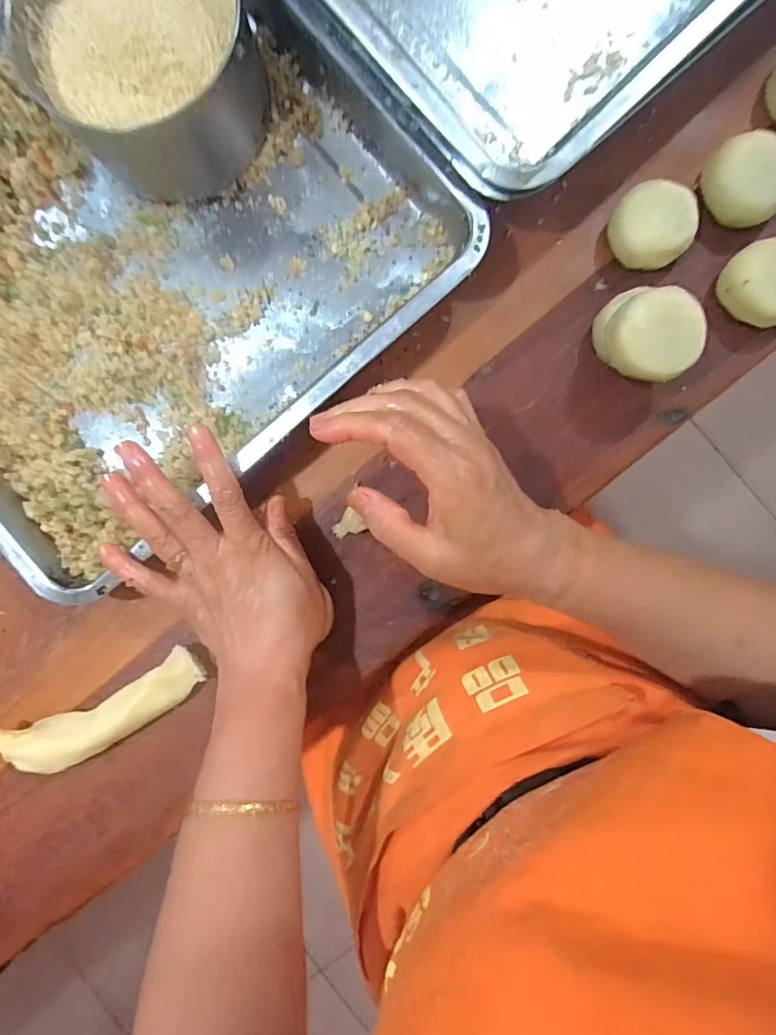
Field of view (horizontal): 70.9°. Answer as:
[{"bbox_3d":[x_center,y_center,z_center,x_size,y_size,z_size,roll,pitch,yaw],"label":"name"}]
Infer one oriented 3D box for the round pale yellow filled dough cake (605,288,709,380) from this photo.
[{"bbox_3d":[0.165,-0.112,0.336,0.050,0.024,0.050,0,90,4],"label":"round pale yellow filled dough cake"}]

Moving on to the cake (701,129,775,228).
[{"bbox_3d":[0.235,-0.219,0.359,0.051,0.031,0.057,-42,90,5],"label":"cake"}]

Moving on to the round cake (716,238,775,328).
[{"bbox_3d":[0.244,-0.151,0.352,0.043,0.031,0.051,-33,88,4],"label":"round cake"}]

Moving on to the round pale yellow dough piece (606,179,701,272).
[{"bbox_3d":[0.174,-0.191,0.360,0.047,0.036,0.045,0,90,4],"label":"round pale yellow dough piece"}]

